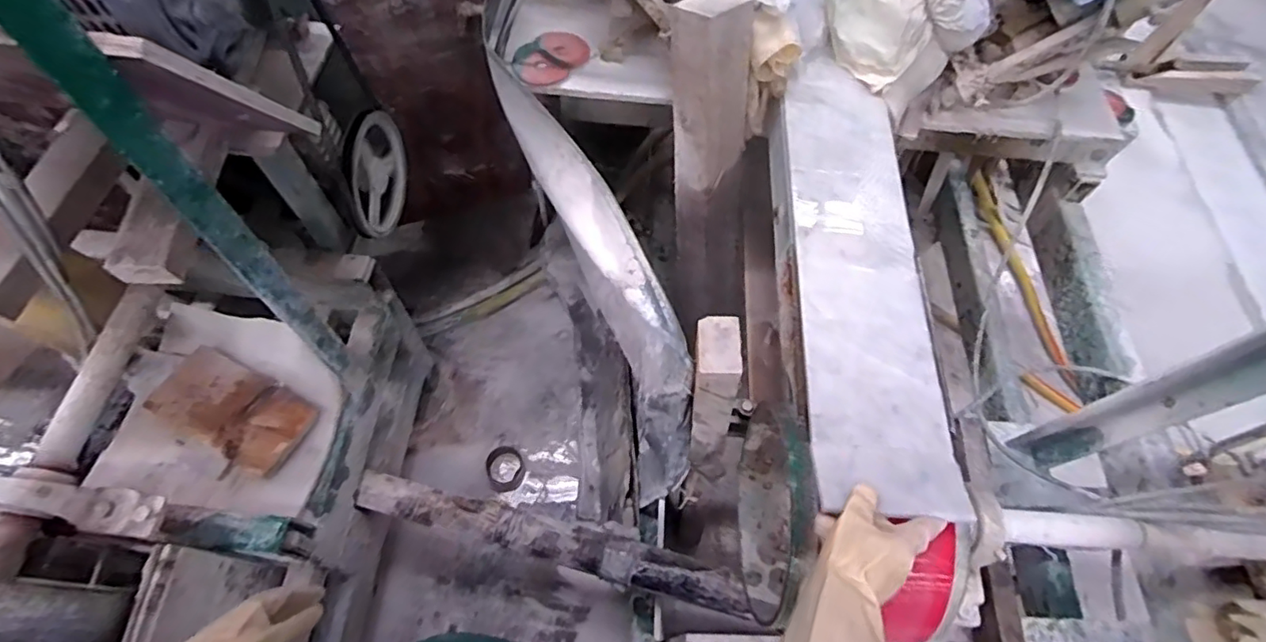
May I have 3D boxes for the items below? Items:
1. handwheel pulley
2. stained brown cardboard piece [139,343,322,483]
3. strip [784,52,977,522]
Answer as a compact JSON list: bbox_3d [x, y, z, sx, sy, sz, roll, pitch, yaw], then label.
[{"bbox_3d":[-0.437,-0.252,1.004,0.038,0.195,0.192,13,63,4],"label":"handwheel pulley"},{"bbox_3d":[-0.643,0.141,0.936,0.243,0.023,0.133,22,64,9],"label":"stained brown cardboard piece"},{"bbox_3d":[0.277,-0.090,0.719,0.158,0.026,0.623,3,63,-1],"label":"strip"}]

